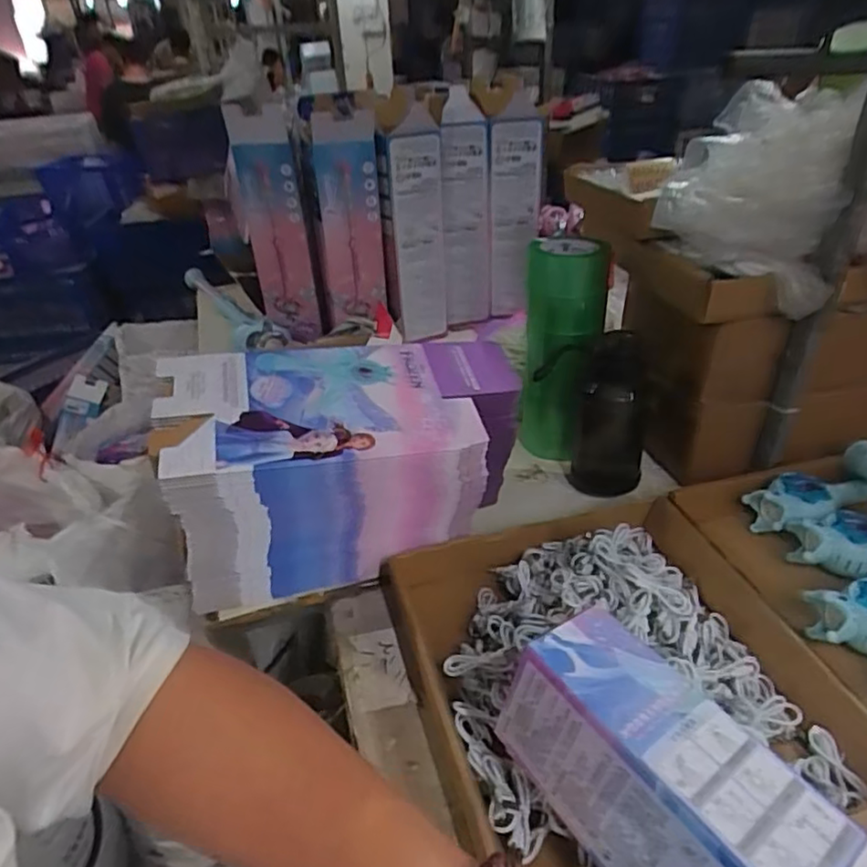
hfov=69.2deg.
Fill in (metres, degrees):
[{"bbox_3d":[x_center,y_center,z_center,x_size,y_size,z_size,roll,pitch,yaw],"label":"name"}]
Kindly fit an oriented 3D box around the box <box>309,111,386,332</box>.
[{"bbox_3d":[-0.160,-0.403,1.204,0.120,0.356,0.077,3,34,9],"label":"box"}]

